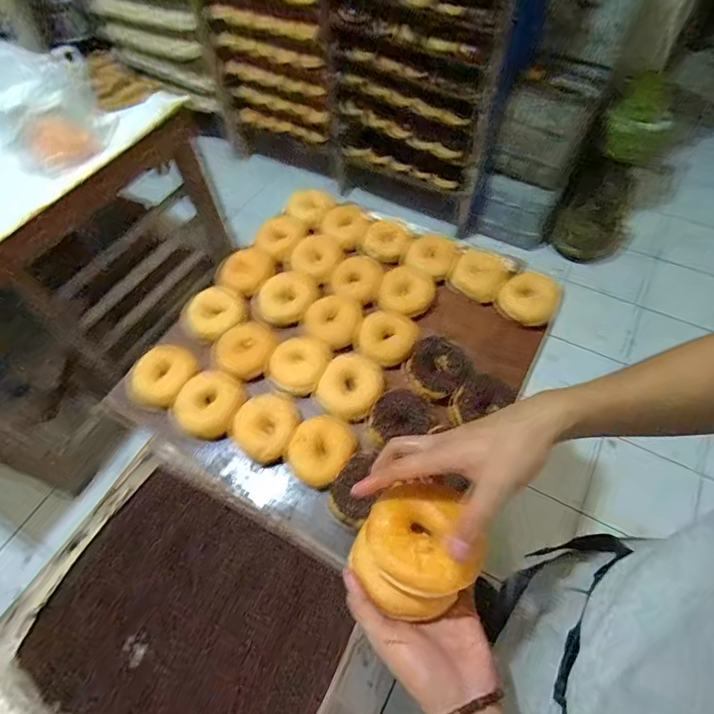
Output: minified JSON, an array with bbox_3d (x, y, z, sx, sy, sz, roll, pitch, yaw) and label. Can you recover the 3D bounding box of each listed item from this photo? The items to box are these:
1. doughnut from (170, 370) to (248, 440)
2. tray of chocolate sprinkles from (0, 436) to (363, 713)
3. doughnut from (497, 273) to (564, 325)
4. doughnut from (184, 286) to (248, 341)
[{"bbox_3d":[-0.225,0.071,0.657,0.092,0.032,0.098,17,60,12],"label":"doughnut"},{"bbox_3d":[-0.203,0.310,0.504,0.370,0.059,0.296,25,62,16],"label":"tray of chocolate sprinkles"},{"bbox_3d":[0.280,-0.095,0.709,0.089,0.092,0.024,34,65,21],"label":"doughnut"},{"bbox_3d":[-0.237,-0.075,0.723,0.099,0.032,0.081,-26,61,-14],"label":"doughnut"}]

